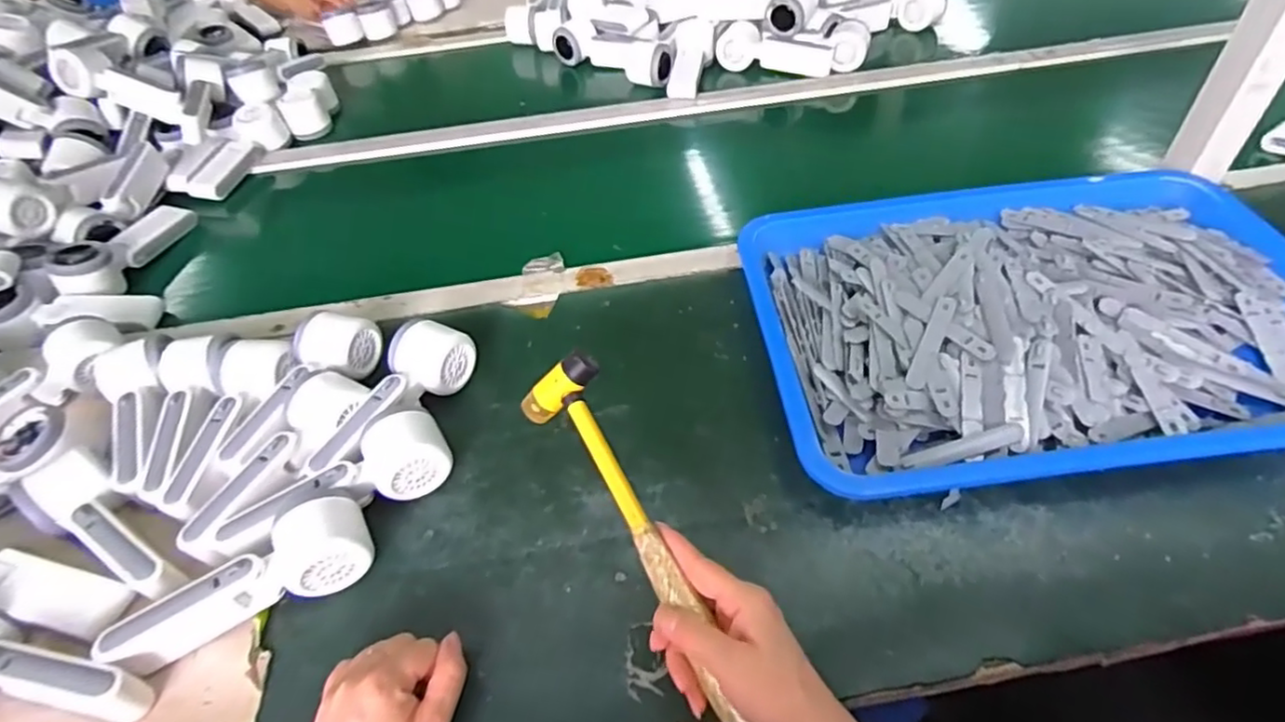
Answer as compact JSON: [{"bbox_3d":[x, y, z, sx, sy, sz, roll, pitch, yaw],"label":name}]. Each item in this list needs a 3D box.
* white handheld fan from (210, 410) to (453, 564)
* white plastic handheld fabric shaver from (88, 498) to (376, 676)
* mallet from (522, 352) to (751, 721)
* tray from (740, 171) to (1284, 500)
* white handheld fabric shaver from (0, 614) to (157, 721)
[{"bbox_3d":[-0.230,0.092,0.483,0.168,0.054,0.051,-29,51,-20],"label":"white handheld fan"},{"bbox_3d":[-0.271,0.149,0.438,0.165,0.051,0.050,-26,50,-17],"label":"white plastic handheld fabric shaver"},{"bbox_3d":[-0.002,0.117,0.418,0.050,0.041,0.264,-24,68,-16],"label":"mallet"},{"bbox_3d":[0.342,-0.052,0.573,0.480,0.054,0.351,-7,47,0],"label":"tray"},{"bbox_3d":[-0.392,0.203,0.410,0.152,0.051,0.056,9,49,14],"label":"white handheld fabric shaver"}]

